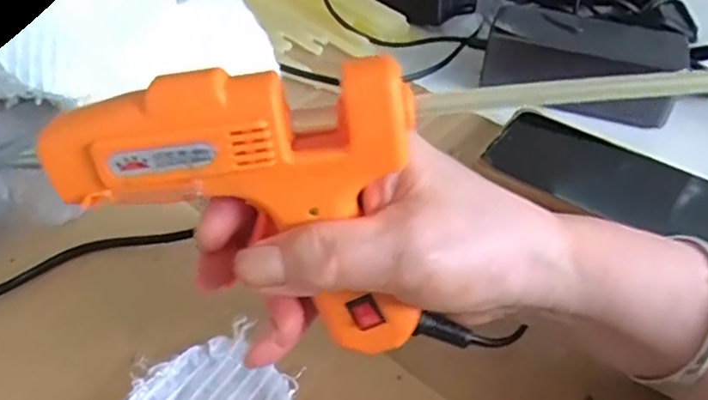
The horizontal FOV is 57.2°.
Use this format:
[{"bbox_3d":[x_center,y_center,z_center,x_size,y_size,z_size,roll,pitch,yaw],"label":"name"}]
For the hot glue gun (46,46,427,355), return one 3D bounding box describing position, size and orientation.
[{"bbox_3d":[-0.036,0.003,0.218,0.113,0.101,0.030,2,42,0],"label":"hot glue gun"}]

